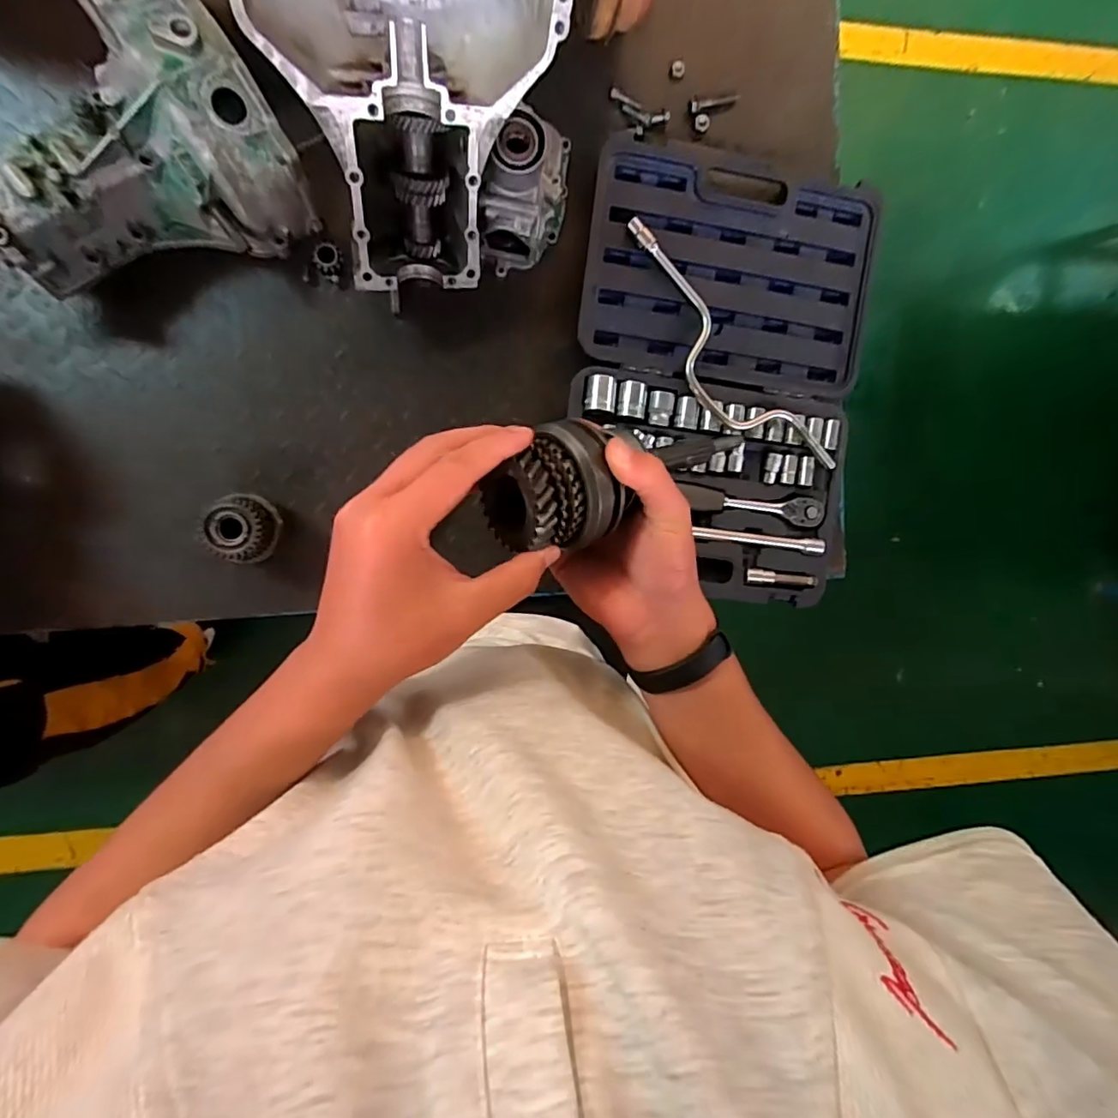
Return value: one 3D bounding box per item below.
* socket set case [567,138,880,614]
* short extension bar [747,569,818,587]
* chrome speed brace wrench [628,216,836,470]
[{"bbox_3d":[0.214,-0.245,0.744,0.387,0.064,0.555,5,95,-8],"label":"socket set case"},{"bbox_3d":[0.305,0.028,0.751,0.098,0.015,0.019,5,95,-9],"label":"short extension bar"},{"bbox_3d":[0.203,-0.255,0.720,0.094,0.048,0.405,-42,99,-2],"label":"chrome speed brace wrench"}]

